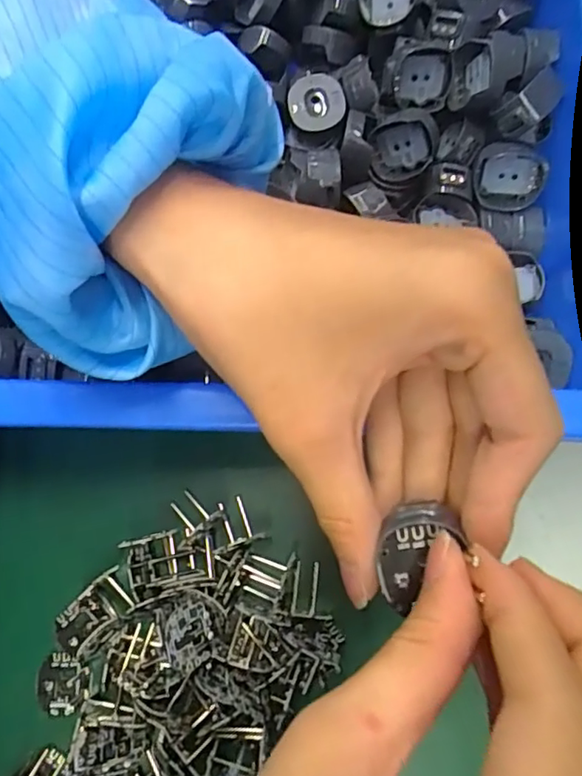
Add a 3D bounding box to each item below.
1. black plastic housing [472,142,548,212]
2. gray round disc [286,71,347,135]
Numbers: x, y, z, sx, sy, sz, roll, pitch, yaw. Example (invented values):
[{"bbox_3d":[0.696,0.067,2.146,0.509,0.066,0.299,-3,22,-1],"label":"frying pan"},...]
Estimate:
[{"bbox_3d":[0.092,-0.087,0.242,0.029,0.025,0.011,13,37,2],"label":"black plastic housing"},{"bbox_3d":[0.011,-0.125,0.251,0.025,0.008,0.027,0,78,2],"label":"gray round disc"}]

